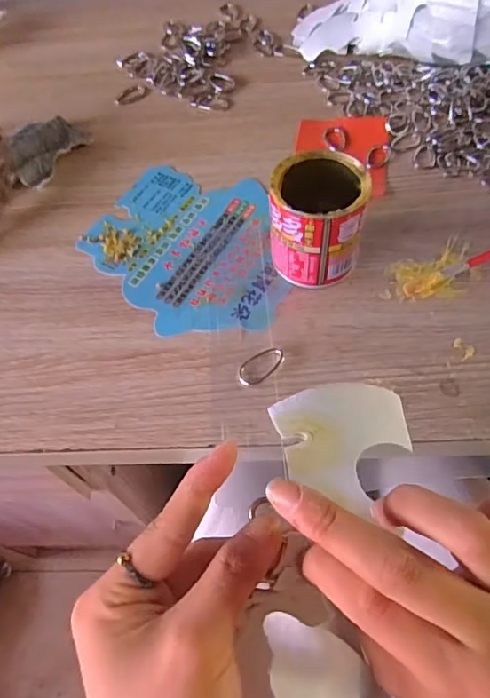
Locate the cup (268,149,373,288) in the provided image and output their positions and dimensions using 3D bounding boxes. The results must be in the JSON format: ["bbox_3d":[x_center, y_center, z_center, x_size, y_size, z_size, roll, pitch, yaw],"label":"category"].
[{"bbox_3d":[0.050,-0.088,0.346,0.062,0.070,0.061,-2,60,3],"label":"cup"}]

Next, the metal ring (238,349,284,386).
[{"bbox_3d":[0.011,0.011,0.328,0.035,0.004,0.019,-32,63,-14],"label":"metal ring"}]

